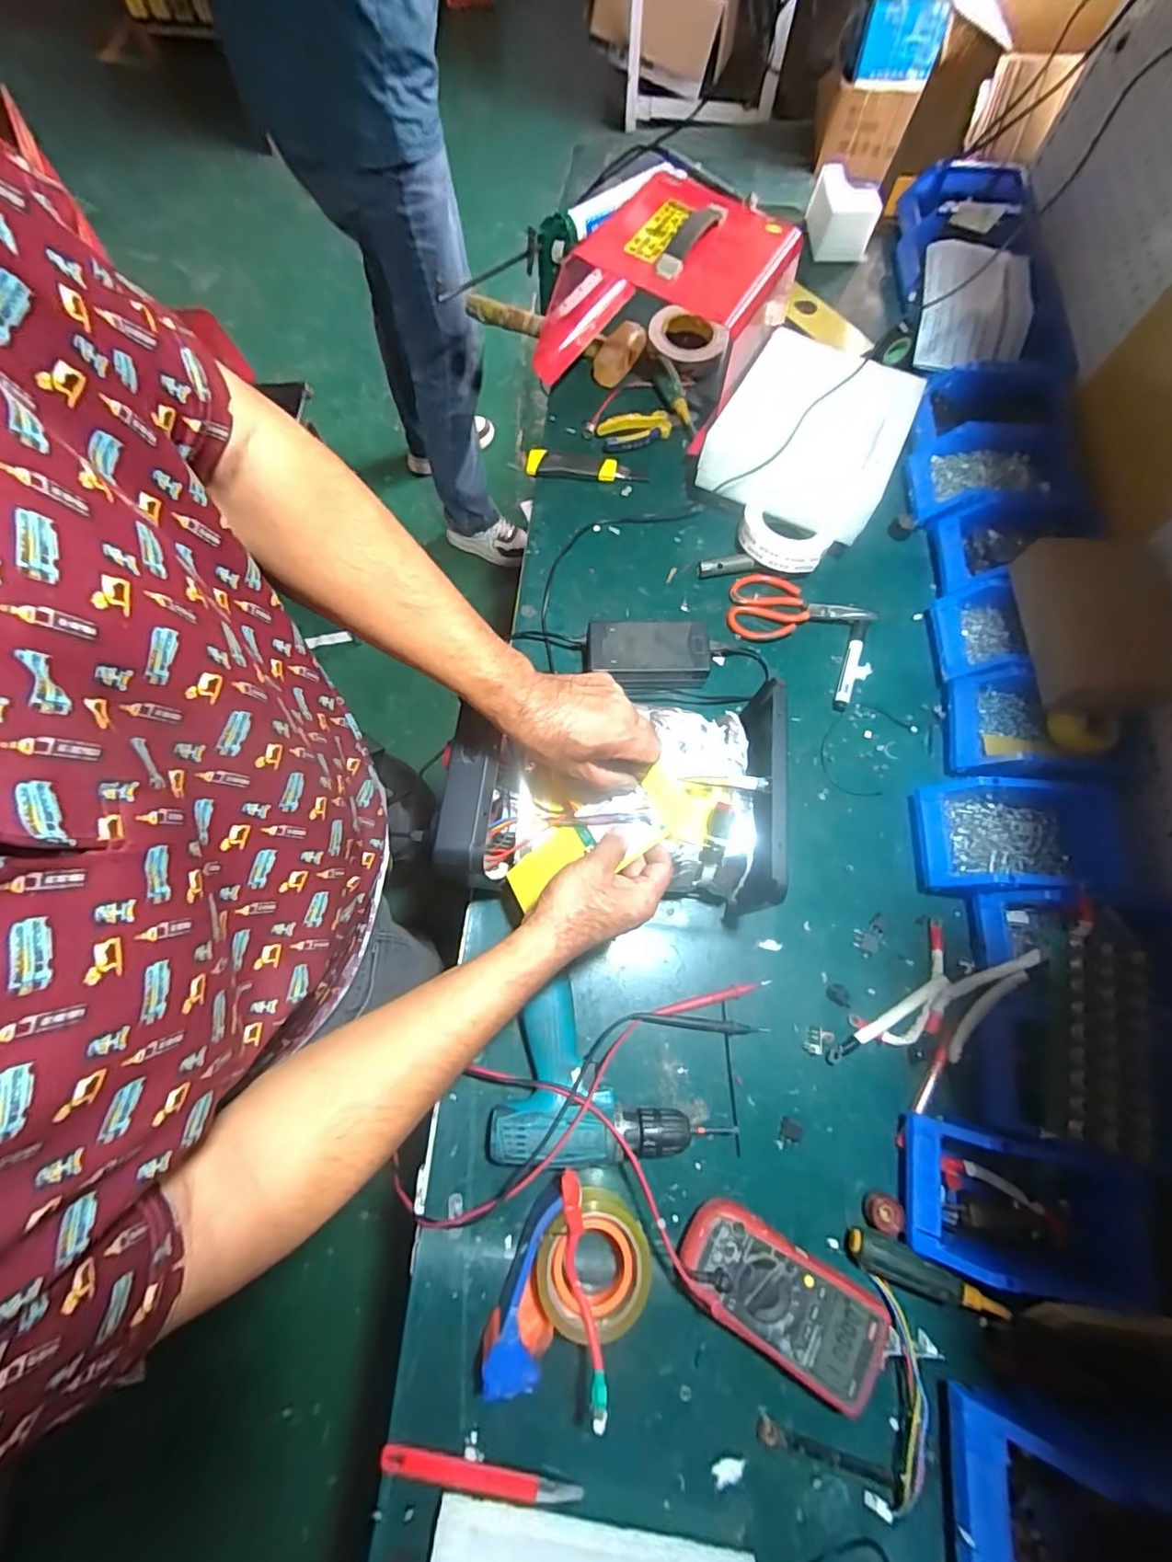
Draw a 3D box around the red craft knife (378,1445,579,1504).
[{"bbox_3d":[-0.089,0.581,0.479,0.167,0.014,0.015,7,72,1],"label":"red craft knife"}]

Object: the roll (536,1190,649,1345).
[{"bbox_3d":[0.006,0.423,0.513,0.097,0.060,0.098,0,72,-1],"label":"roll"}]

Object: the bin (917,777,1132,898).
[{"bbox_3d":[0.470,0.063,0.632,0.185,0.080,0.121,2,72,-1],"label":"bin"}]

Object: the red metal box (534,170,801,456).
[{"bbox_3d":[0.102,-0.669,0.794,0.313,0.157,0.273,29,74,8],"label":"red metal box"}]

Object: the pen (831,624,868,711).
[{"bbox_3d":[0.335,-0.145,0.727,0.019,0.017,0.124,18,73,4],"label":"pen"}]

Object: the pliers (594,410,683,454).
[{"bbox_3d":[0.080,-0.516,0.841,0.125,0.025,0.055,-21,74,-8],"label":"pliers"}]

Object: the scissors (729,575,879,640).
[{"bbox_3d":[0.279,-0.230,0.756,0.178,0.017,0.093,2,72,-1],"label":"scissors"}]

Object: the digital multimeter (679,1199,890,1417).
[{"bbox_3d":[0.171,0.457,0.510,0.184,0.046,0.089,30,74,8],"label":"digital multimeter"}]

